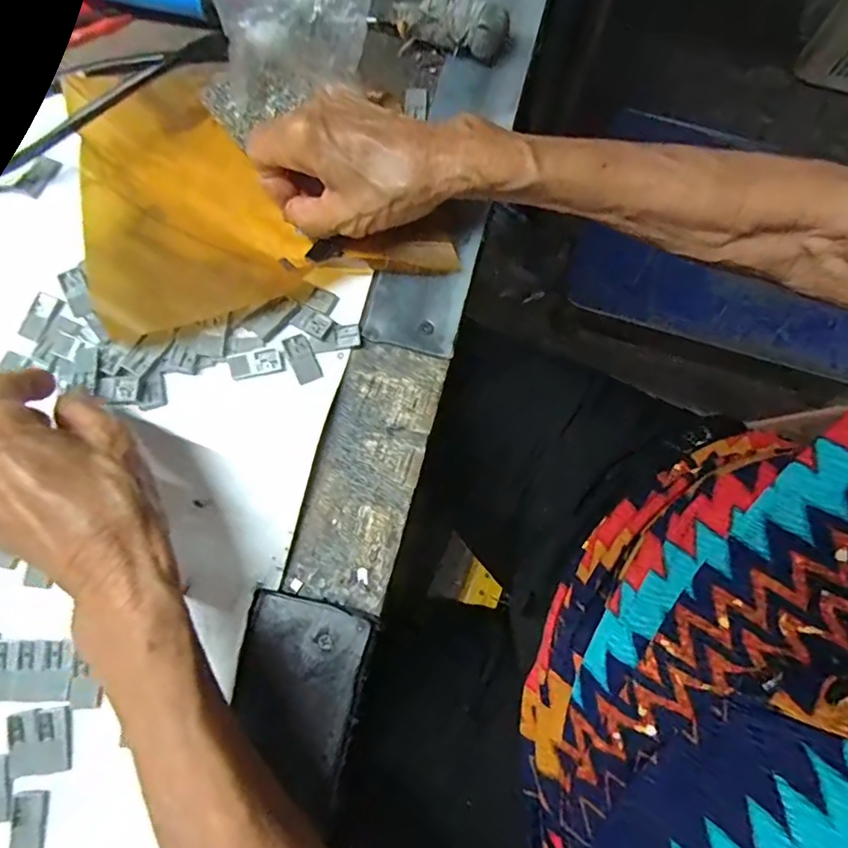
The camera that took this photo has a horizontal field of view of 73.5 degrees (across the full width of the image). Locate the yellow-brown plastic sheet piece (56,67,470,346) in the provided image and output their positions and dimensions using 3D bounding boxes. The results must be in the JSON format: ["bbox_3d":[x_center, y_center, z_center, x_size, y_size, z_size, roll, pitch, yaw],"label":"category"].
[{"bbox_3d":[-0.104,-0.153,0.333,0.183,0.029,0.197,-16,75,-5],"label":"yellow-brown plastic sheet piece"}]

